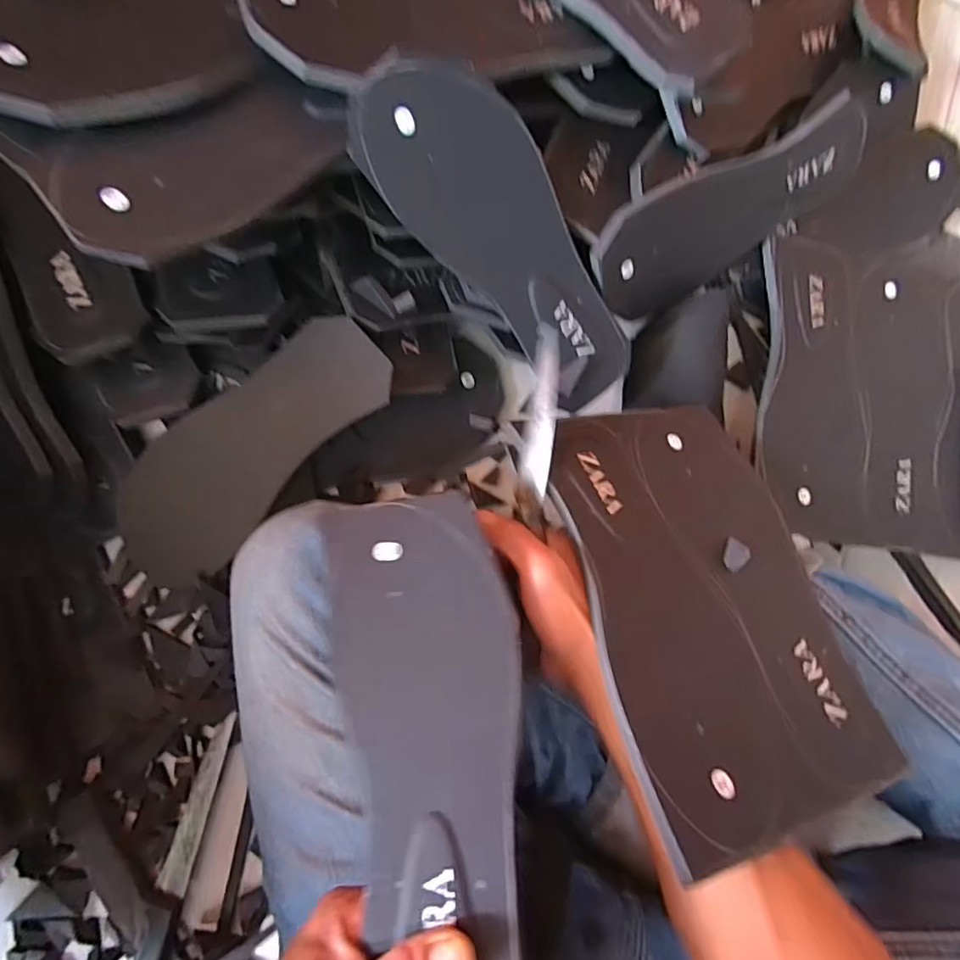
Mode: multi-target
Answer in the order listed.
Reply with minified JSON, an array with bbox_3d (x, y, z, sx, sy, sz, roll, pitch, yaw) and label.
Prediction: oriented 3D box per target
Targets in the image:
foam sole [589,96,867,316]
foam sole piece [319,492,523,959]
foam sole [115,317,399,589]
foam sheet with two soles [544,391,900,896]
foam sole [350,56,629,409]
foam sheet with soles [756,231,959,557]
[{"bbox_3d":[0.198,-0.208,0.434,0.252,0.099,0.017,-31,53,-8],"label":"foam sole"},{"bbox_3d":[-0.020,0.129,0.269,0.094,0.007,0.255,-13,67,1],"label":"foam sole piece"},{"bbox_3d":[-0.183,-0.020,0.413,0.259,0.012,0.095,-43,101,10],"label":"foam sole"},{"bbox_3d":[0.141,0.062,0.337,0.171,0.010,0.258,-1,58,-20],"label":"foam sheet with two soles"},{"bbox_3d":[0.026,-0.163,0.377,0.095,0.017,0.253,-44,115,3],"label":"foam sole"},{"bbox_3d":[0.481,-0.067,0.473,0.496,0.045,0.276,7,84,-2],"label":"foam sheet with soles"}]

